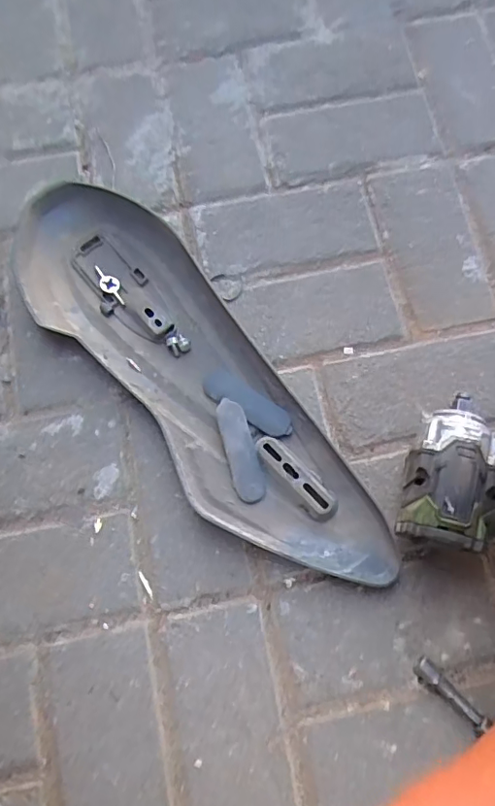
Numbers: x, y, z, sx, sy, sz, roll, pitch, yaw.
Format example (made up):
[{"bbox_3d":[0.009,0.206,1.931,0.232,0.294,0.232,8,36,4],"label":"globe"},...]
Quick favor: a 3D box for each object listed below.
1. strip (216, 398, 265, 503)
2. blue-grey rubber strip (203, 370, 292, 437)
[{"bbox_3d":[-0.007,0.041,0.480,0.026,0.008,0.091,-15,73,-4],"label":"strip"},{"bbox_3d":[0.000,0.001,0.507,0.094,0.010,0.027,34,76,11],"label":"blue-grey rubber strip"}]

